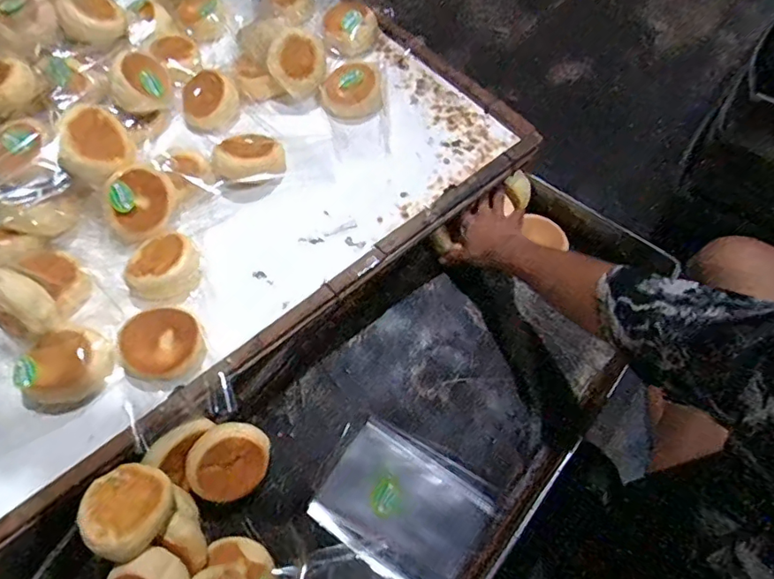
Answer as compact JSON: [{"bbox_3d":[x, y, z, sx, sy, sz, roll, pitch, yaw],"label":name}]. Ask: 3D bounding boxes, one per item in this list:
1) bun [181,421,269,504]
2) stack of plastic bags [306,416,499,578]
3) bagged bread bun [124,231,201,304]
[{"bbox_3d":[-0.191,0.206,0.622,0.089,0.037,0.089,2,84,-18],"label":"bun"},{"bbox_3d":[0.020,0.254,0.617,0.183,0.016,0.149,31,69,14],"label":"stack of plastic bags"},{"bbox_3d":[-0.282,-0.036,0.654,0.078,0.030,0.097,-8,63,-2],"label":"bagged bread bun"}]

